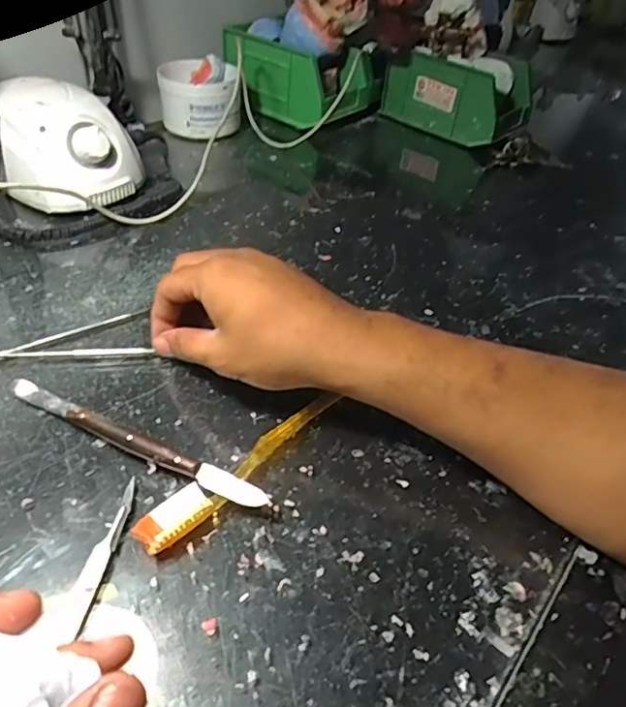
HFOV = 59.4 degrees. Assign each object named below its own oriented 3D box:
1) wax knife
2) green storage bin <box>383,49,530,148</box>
[{"bbox_3d":[-0.101,0.048,0.304,0.169,0.017,0.013,23,45,17],"label":"wax knife"},{"bbox_3d":[0.188,-0.337,0.712,0.107,0.081,0.167,-31,54,-34],"label":"green storage bin"}]

